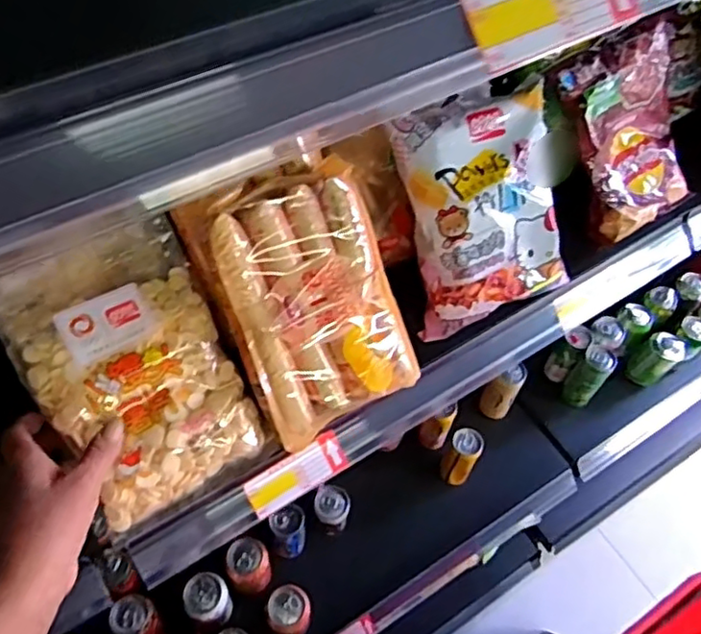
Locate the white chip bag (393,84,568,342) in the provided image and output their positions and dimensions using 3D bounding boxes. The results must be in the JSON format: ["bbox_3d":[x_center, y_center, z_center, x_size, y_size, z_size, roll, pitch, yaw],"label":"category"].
[{"bbox_3d":[0.131,-0.097,0.608,0.157,0.203,0.051,-17,17,-10],"label":"white chip bag"}]

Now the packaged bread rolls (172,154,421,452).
[{"bbox_3d":[-0.036,-0.012,0.544,0.143,0.060,0.219,-24,106,-16],"label":"packaged bread rolls"}]

